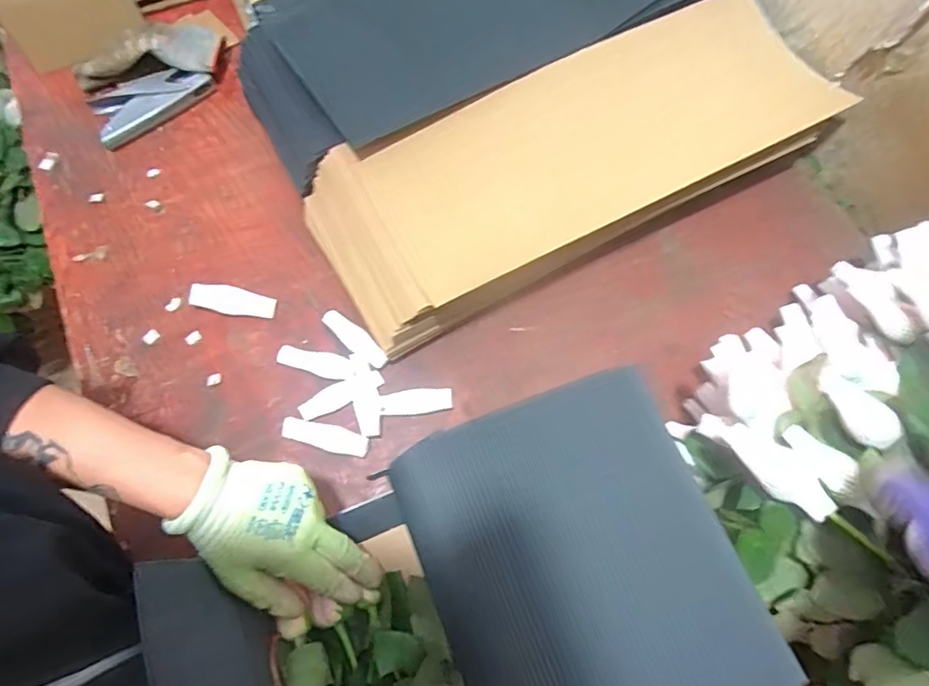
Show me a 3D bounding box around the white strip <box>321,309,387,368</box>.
[{"bbox_3d":[-0.120,-0.006,0.585,0.024,0.010,0.086,-42,77,-15],"label":"white strip"}]

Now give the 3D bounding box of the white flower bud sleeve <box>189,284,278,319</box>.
[{"bbox_3d":[-0.258,-0.046,0.601,0.089,0.016,0.030,11,70,2],"label":"white flower bud sleeve"}]

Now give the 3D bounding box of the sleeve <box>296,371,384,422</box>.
[{"bbox_3d":[-0.130,0.055,0.571,0.090,0.007,0.024,-25,73,-10],"label":"sleeve"}]

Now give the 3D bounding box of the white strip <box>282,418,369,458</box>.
[{"bbox_3d":[-0.143,0.095,0.553,0.091,0.008,0.025,17,71,4],"label":"white strip"}]

